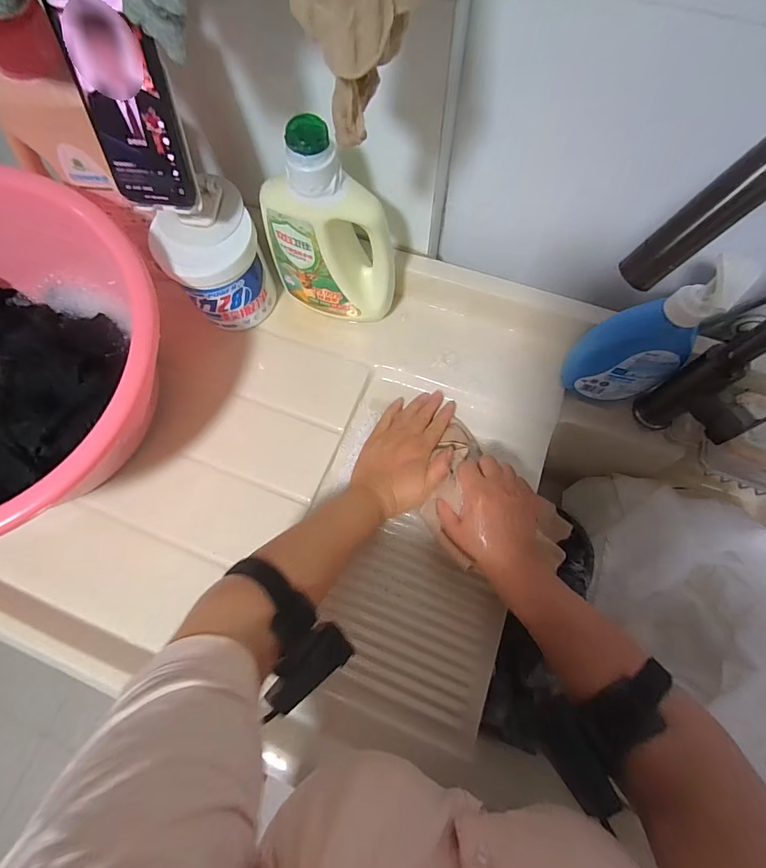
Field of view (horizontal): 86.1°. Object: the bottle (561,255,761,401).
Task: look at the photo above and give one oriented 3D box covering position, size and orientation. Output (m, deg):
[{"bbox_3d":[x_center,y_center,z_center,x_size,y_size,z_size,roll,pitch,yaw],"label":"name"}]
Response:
[{"bbox_3d":[0.269,-0.102,0.420,0.098,0.213,0.063,8,72,4],"label":"bottle"}]

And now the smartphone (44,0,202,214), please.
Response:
[{"bbox_3d":[-0.210,-0.267,0.344,0.076,0.149,0.010,3,53,-1],"label":"smartphone"}]

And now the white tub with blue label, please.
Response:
[{"bbox_3d":[-0.195,-0.197,0.502,0.107,0.119,0.097,-25,73,-7],"label":"white tub with blue label"}]

